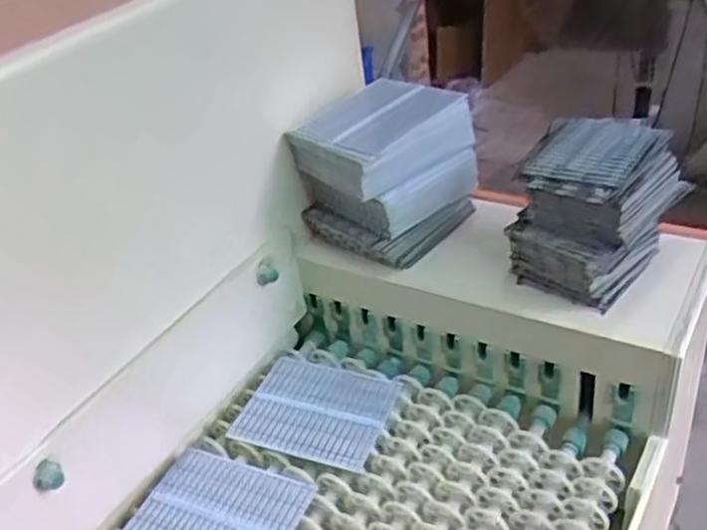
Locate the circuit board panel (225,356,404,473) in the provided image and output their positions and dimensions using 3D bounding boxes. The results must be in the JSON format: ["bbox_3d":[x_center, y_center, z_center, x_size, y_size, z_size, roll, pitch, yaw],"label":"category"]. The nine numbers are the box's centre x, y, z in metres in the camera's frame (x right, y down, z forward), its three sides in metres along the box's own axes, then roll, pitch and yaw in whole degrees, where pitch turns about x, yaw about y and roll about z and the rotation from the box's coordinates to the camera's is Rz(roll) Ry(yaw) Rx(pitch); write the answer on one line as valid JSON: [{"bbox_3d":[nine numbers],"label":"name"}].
[{"bbox_3d":[-0.039,0.148,0.762,0.147,0.007,0.124,9,38,23],"label":"circuit board panel"}]

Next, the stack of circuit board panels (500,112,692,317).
[{"bbox_3d":[0.229,-0.052,0.708,0.120,0.135,0.132,22,45,37],"label":"stack of circuit board panels"}]

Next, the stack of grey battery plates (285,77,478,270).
[{"bbox_3d":[0.037,-0.100,0.804,0.162,0.153,0.127,-32,41,-31],"label":"stack of grey battery plates"}]

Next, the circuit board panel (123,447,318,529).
[{"bbox_3d":[-0.123,0.226,0.663,0.143,0.009,0.123,10,38,24],"label":"circuit board panel"}]

